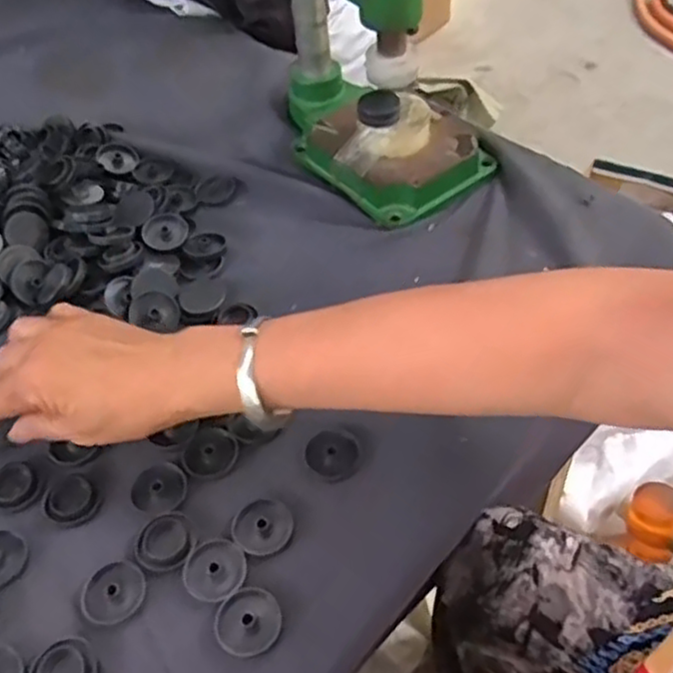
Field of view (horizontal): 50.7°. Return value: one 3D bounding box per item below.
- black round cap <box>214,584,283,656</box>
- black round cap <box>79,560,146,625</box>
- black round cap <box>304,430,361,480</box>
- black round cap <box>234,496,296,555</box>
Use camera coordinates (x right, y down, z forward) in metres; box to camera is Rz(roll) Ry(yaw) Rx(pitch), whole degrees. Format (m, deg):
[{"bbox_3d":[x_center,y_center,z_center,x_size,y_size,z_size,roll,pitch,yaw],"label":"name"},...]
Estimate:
[{"bbox_3d":[-0.046,0.147,0.367,0.033,0.005,0.032,-3,50,4],"label":"black round cap"},{"bbox_3d":[-0.119,0.137,0.380,0.033,0.004,0.031,-3,50,4],"label":"black round cap"},{"bbox_3d":[-0.002,0.070,0.423,0.032,0.004,0.031,-3,50,4],"label":"black round cap"},{"bbox_3d":[-0.041,0.105,0.397,0.032,0.004,0.031,-3,50,4],"label":"black round cap"}]

